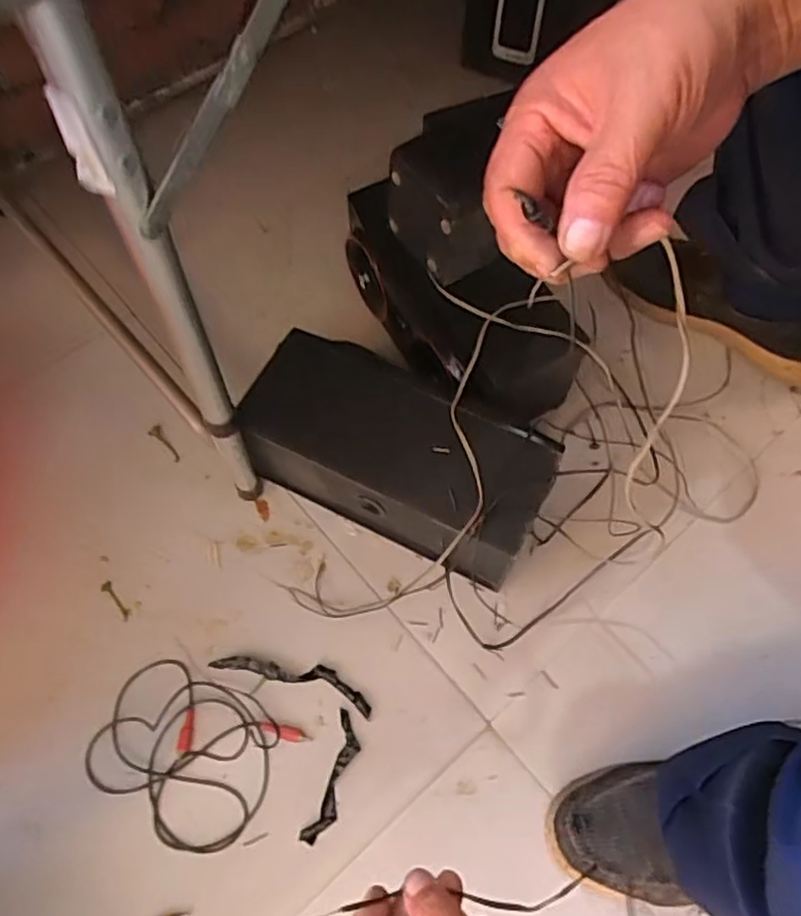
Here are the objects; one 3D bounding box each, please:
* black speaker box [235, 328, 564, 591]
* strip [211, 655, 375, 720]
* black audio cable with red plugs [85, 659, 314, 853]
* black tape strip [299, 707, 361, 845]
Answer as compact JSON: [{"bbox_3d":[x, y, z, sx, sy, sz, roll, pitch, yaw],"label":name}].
[{"bbox_3d":[-0.004,0.000,0.645,0.278,0.120,0.133,27,68,12],"label":"black speaker box"},{"bbox_3d":[-0.097,0.200,0.611,0.149,0.004,0.029,15,66,6],"label":"strip"},{"bbox_3d":[-0.187,0.254,0.582,0.162,0.008,0.131,31,68,13],"label":"black audio cable with red plugs"},{"bbox_3d":[-0.058,0.277,0.578,0.025,0.004,0.107,16,66,7],"label":"black tape strip"}]

